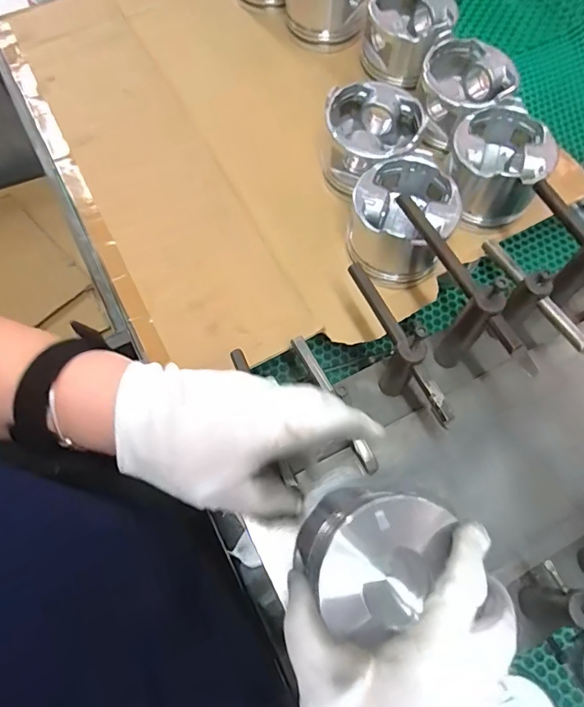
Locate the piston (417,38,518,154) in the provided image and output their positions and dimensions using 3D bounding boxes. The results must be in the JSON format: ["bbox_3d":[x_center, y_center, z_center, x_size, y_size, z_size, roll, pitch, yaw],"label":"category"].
[{"bbox_3d":[0.192,-0.293,0.542,0.098,0.069,0.102,28,71,11],"label":"piston"}]

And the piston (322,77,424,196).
[{"bbox_3d":[0.085,-0.227,0.517,0.100,0.073,0.107,3,68,1],"label":"piston"}]

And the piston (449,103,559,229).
[{"bbox_3d":[0.212,-0.195,0.503,0.095,0.067,0.103,0,68,0],"label":"piston"}]

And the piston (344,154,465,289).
[{"bbox_3d":[0.108,-0.132,0.482,0.100,0.075,0.105,10,68,4],"label":"piston"}]

